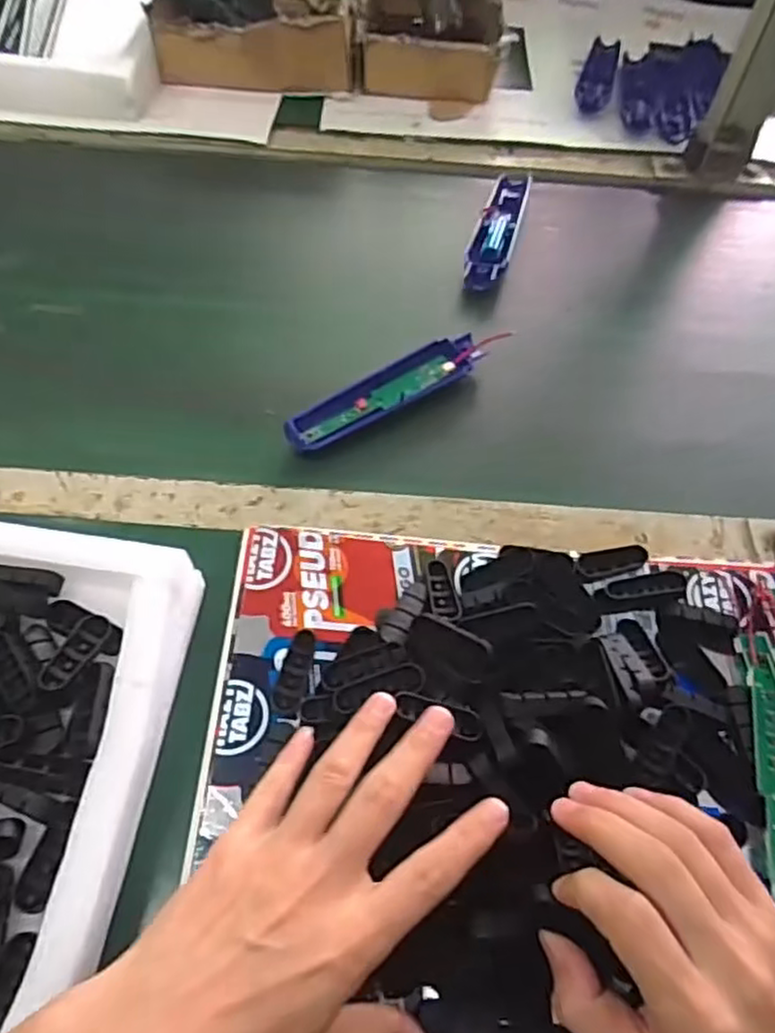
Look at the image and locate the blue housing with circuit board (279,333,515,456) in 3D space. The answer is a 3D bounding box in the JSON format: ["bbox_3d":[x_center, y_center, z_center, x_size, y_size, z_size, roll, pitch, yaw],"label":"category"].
[{"bbox_3d":[0.007,-0.098,0.514,0.186,0.015,0.037,-30,64,-20],"label":"blue housing with circuit board"}]

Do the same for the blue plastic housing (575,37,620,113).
[{"bbox_3d":[0.239,-0.502,0.772,0.036,0.013,0.160,16,58,7],"label":"blue plastic housing"}]

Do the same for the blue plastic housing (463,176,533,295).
[{"bbox_3d":[0.106,-0.277,0.638,0.039,0.019,0.182,16,58,7],"label":"blue plastic housing"}]

